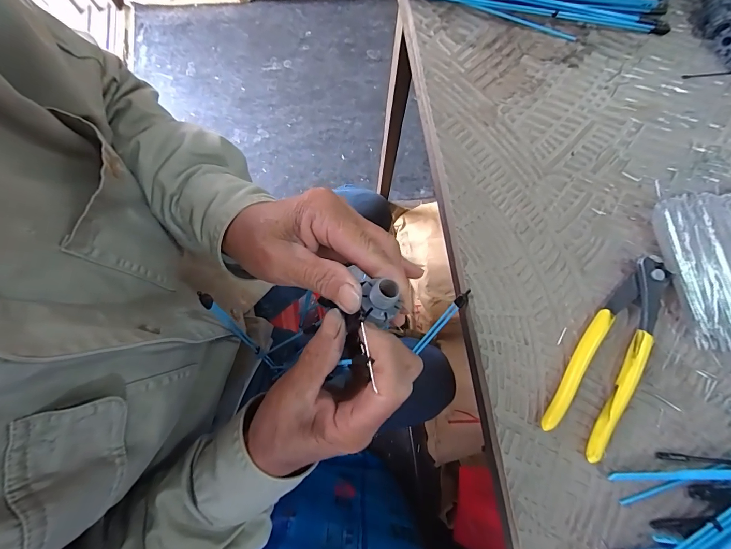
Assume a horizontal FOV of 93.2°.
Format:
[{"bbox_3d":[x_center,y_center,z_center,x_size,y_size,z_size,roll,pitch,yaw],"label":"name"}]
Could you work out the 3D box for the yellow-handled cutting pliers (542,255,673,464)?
[{"bbox_3d":[0.195,0.059,0.270,0.048,0.014,0.162,33,78,6],"label":"yellow-handled cutting pliers"}]

